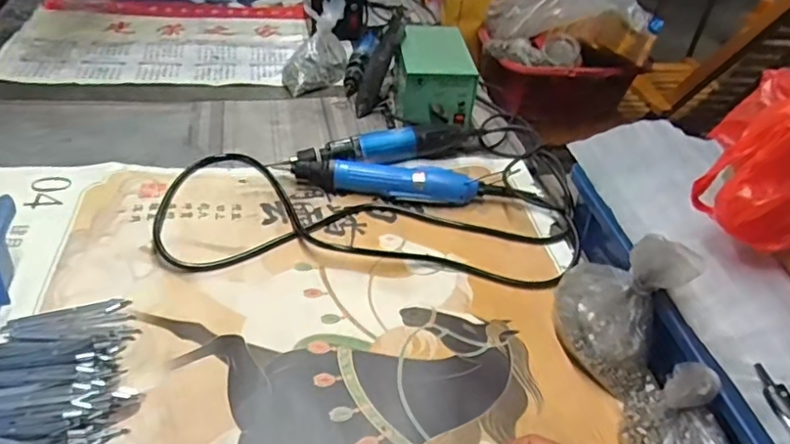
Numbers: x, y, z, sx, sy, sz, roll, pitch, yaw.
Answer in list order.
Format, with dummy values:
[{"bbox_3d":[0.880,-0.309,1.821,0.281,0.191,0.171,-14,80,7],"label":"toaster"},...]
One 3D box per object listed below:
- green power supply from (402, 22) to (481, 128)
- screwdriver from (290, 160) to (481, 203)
[{"bbox_3d":[0.049,-0.206,0.782,0.094,0.076,0.164,0,40,-9],"label":"green power supply"},{"bbox_3d":[-0.011,-0.044,0.656,0.205,0.036,0.036,8,37,0],"label":"screwdriver"}]

